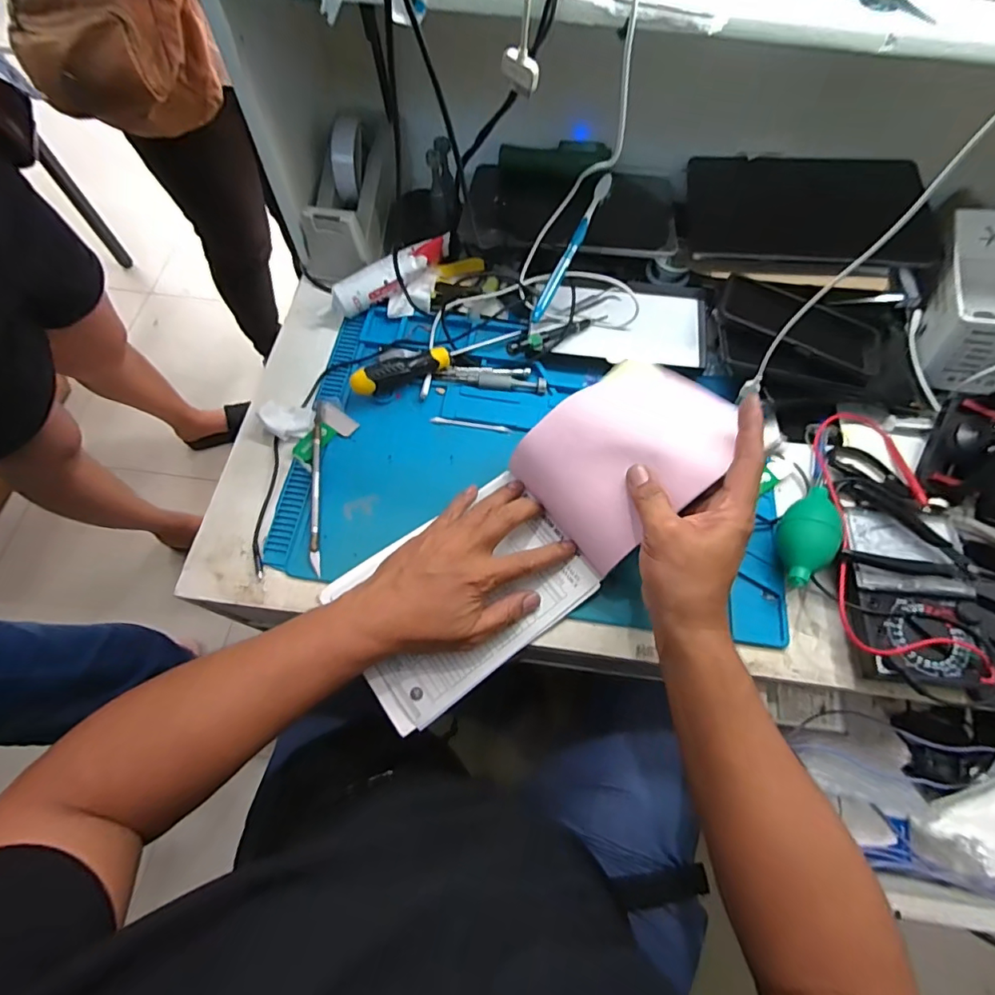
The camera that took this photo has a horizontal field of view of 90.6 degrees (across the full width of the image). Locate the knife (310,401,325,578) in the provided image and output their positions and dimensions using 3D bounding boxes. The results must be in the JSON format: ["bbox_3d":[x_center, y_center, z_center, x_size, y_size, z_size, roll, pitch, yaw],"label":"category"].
[{"bbox_3d":[-0.176,-0.014,0.481,0.010,0.007,0.184,-6,69,-3],"label":"knife"}]

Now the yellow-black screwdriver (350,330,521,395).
[{"bbox_3d":[-0.061,-0.147,0.523,0.188,0.037,0.022,-24,71,-10],"label":"yellow-black screwdriver"}]

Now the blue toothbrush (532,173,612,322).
[{"bbox_3d":[0.080,-0.270,0.534,0.013,0.012,0.185,26,85,9],"label":"blue toothbrush"}]

